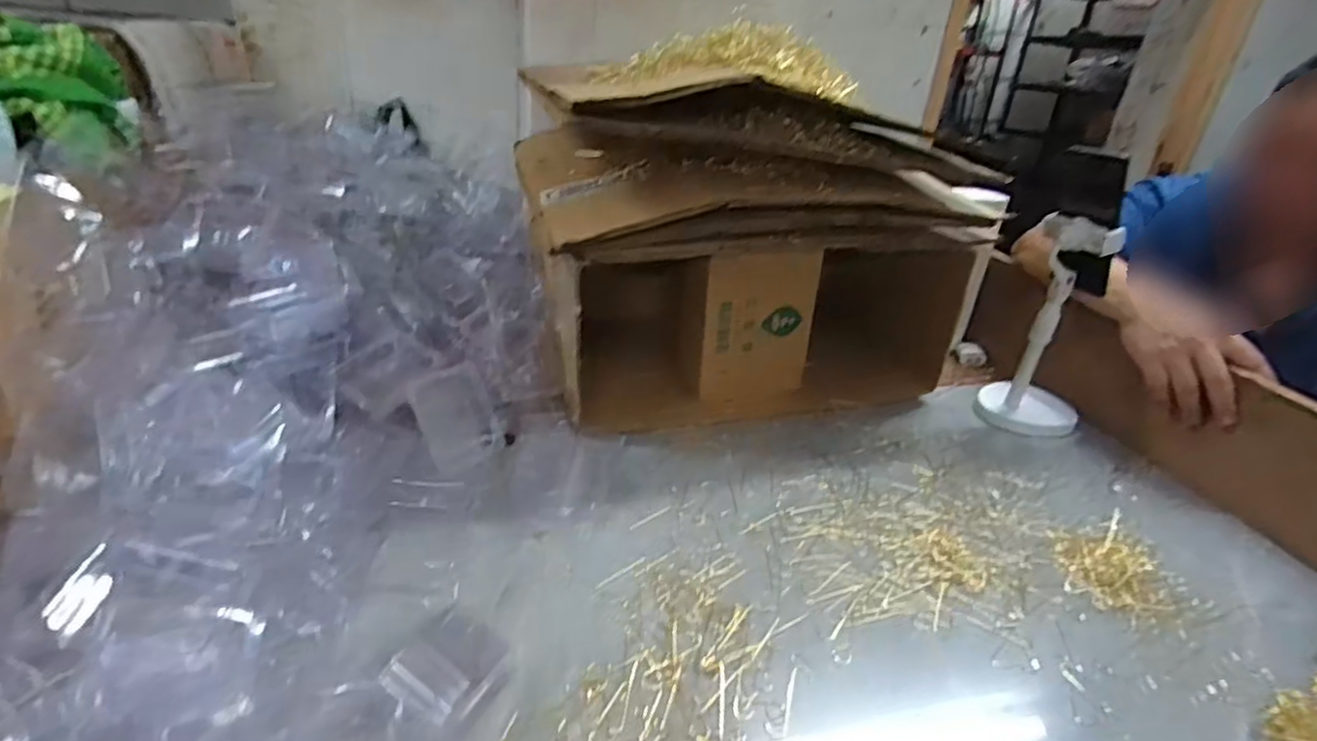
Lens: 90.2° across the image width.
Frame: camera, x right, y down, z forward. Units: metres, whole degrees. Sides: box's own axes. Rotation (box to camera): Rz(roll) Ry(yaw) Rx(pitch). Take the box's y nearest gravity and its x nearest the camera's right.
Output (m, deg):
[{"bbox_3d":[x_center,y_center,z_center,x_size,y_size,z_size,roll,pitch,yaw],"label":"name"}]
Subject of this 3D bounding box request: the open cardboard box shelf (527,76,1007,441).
[{"bbox_3d":[0.114,-0.132,0.815,0.510,0.396,0.262,-4,29,-17],"label":"open cardboard box shelf"}]

